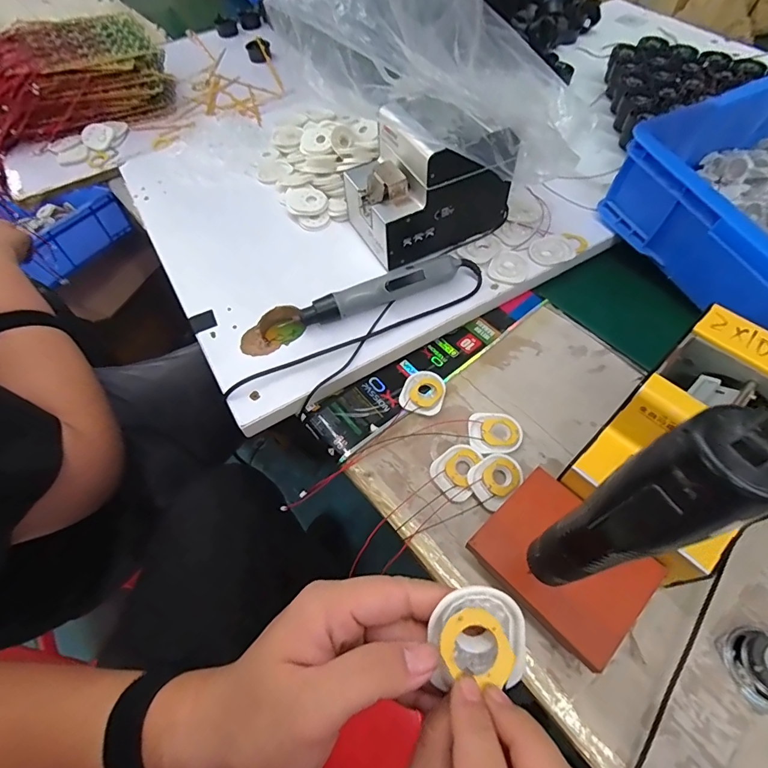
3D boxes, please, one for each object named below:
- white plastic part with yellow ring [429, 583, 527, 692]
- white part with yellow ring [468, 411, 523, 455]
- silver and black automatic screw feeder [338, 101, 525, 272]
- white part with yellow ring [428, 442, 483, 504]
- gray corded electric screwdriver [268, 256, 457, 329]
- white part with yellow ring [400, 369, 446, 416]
[{"bbox_3d":[0.047,0.124,0.214,0.047,0.019,0.044,9,72,-11],"label":"white plastic part with yellow ring"},{"bbox_3d":[0.123,0.052,0.482,0.057,0.008,0.053,-2,59,2],"label":"white part with yellow ring"},{"bbox_3d":[0.058,-0.262,0.550,0.183,0.152,0.144,-24,60,-11],"label":"silver and black automatic screw feeder"},{"bbox_3d":[0.079,0.091,0.452,0.059,0.009,0.048,-39,64,-19],"label":"white part with yellow ring"},{"bbox_3d":[-0.016,-0.114,0.536,0.231,0.045,0.030,-18,59,-8],"label":"gray corded electric screwdriver"},{"bbox_3d":[0.048,0.008,0.509,0.048,0.010,0.060,13,60,11],"label":"white part with yellow ring"}]

